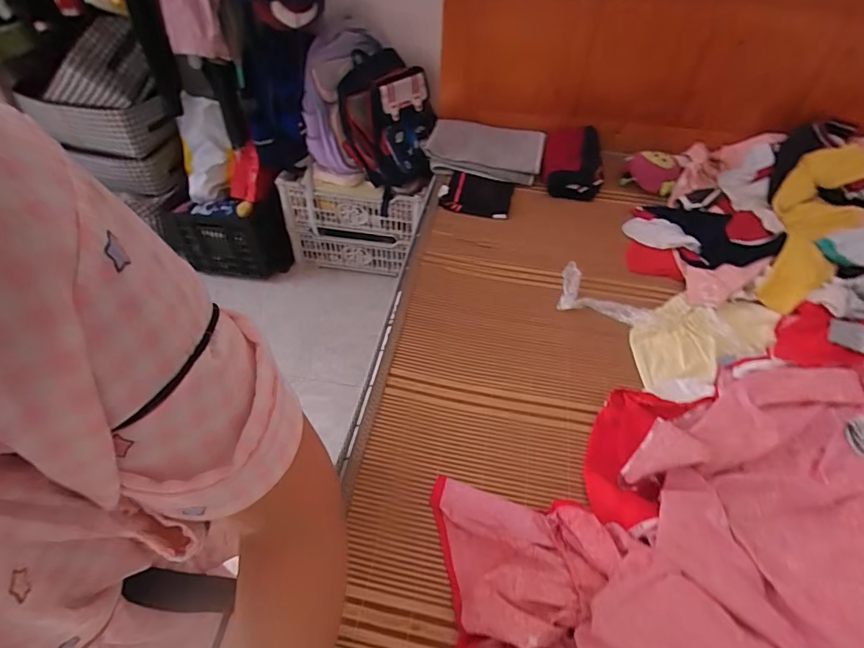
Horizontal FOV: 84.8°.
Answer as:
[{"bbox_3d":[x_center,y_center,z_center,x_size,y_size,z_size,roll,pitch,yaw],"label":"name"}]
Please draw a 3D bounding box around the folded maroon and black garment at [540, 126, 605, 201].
[{"bbox_3d":[0.414,-0.475,1.386,0.169,0.123,0.208,11,49,8],"label":"folded maroon and black garment"}]

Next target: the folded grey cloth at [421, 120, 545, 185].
[{"bbox_3d":[0.158,-0.522,1.444,0.349,0.086,0.197,8,49,6],"label":"folded grey cloth"}]

